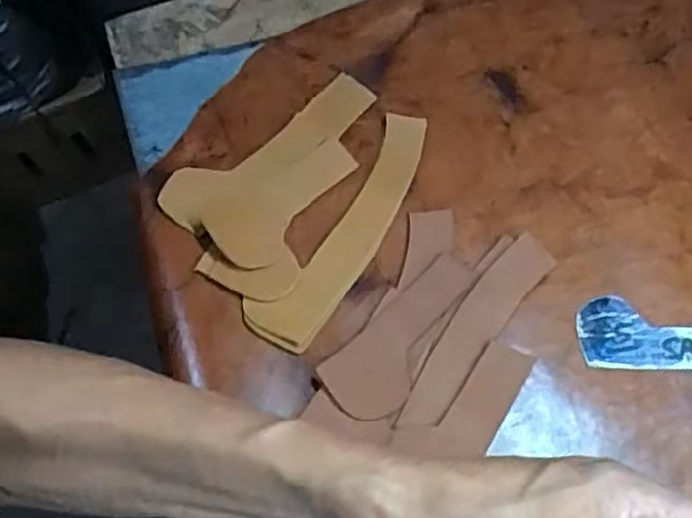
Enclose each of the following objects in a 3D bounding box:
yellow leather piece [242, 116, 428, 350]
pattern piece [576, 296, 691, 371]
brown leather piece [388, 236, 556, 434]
[{"bbox_3d":[0.005,-0.028,0.556,0.050,0.008,0.211,29,68,16],"label":"yellow leather piece"},{"bbox_3d":[0.225,0.054,0.507,0.122,0.005,0.050,4,63,4],"label":"pattern piece"},{"bbox_3d":[0.088,0.051,0.510,0.034,0.005,0.161,38,73,10],"label":"brown leather piece"}]

